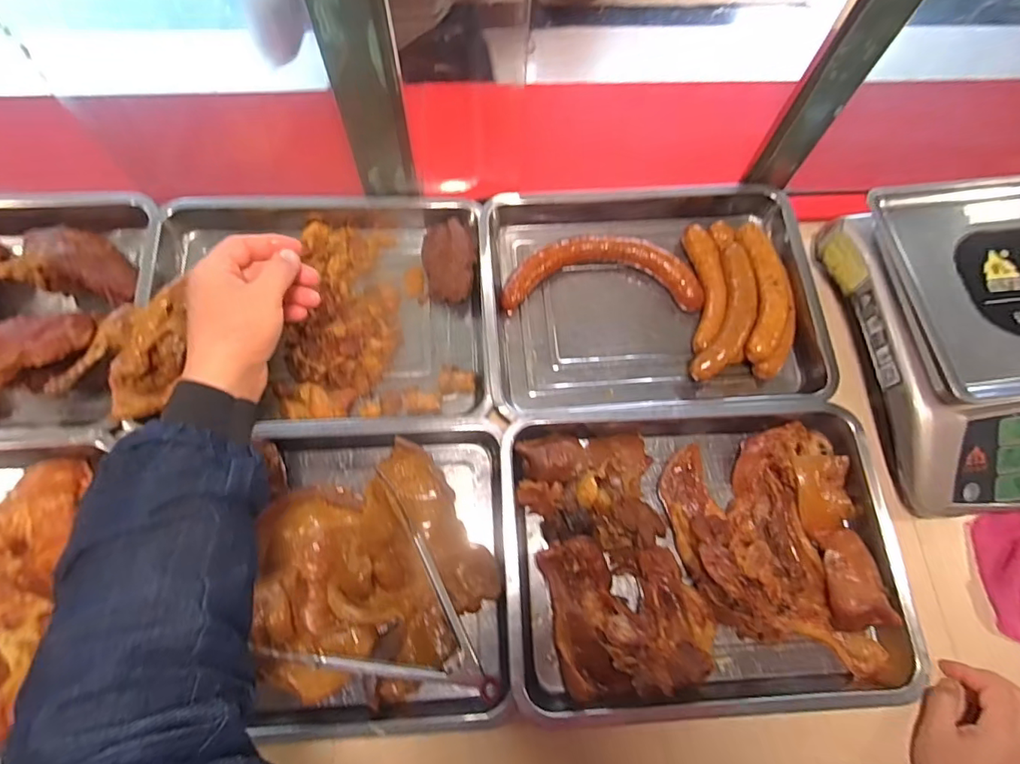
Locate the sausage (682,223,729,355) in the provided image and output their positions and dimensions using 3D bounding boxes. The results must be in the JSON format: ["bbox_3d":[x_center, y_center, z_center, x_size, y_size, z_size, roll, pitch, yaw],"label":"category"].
[{"bbox_3d":[0.233,-0.113,0.628,0.036,0.027,0.161,1,69,-2],"label":"sausage"}]

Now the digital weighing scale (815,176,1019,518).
[{"bbox_3d":[0.565,-0.055,0.576,0.336,0.103,0.359,-7,70,-5],"label":"digital weighing scale"}]

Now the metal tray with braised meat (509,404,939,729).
[{"bbox_3d":[0.190,0.161,0.521,0.381,0.066,0.285,-2,69,-4],"label":"metal tray with braised meat"}]

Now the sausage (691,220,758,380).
[{"bbox_3d":[0.253,-0.099,0.607,0.052,0.031,0.207,14,69,3],"label":"sausage"}]

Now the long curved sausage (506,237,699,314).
[{"bbox_3d":[0.110,-0.128,0.633,0.230,0.033,0.083,0,69,-3],"label":"long curved sausage"}]

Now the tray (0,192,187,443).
[{"bbox_3d":[-0.582,-0.076,0.581,0.415,0.107,0.286,-3,69,-4],"label":"tray"}]

